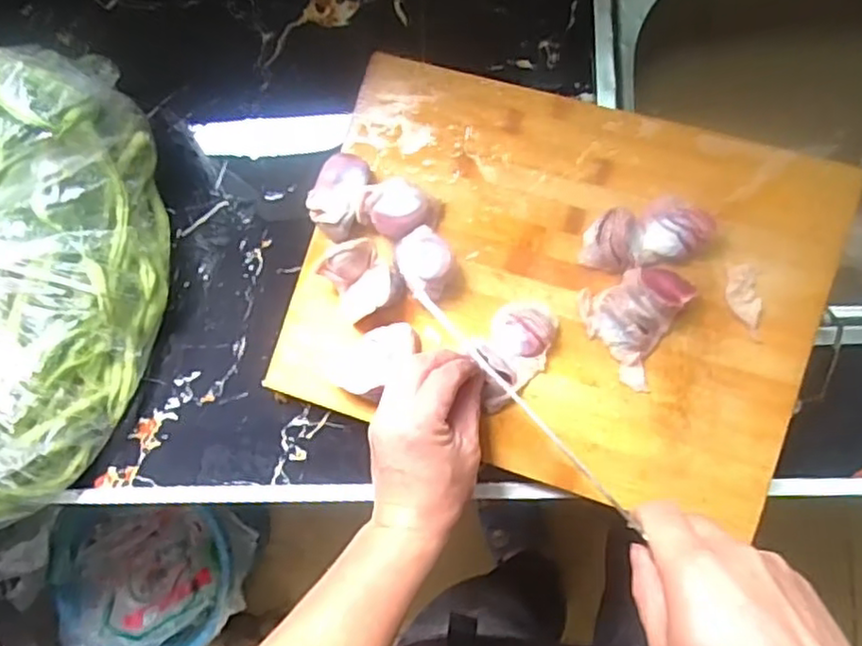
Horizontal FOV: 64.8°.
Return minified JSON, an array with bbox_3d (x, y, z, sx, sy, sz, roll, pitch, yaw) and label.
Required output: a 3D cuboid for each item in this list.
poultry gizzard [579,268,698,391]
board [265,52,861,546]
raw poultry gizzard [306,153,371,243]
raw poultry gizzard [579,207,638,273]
[{"bbox_3d":[0.137,-0.003,0.477,0.066,0.030,0.080,27,90,9],"label":"poultry gizzard"},{"bbox_3d":[0.088,-0.025,0.487,0.357,0.026,0.266,18,92,8],"label":"board"},{"bbox_3d":[-0.066,-0.093,0.501,0.037,0.027,0.058,27,90,9],"label":"raw poultry gizzard"},{"bbox_3d":[0.128,-0.059,0.485,0.037,0.026,0.040,10,87,9],"label":"raw poultry gizzard"}]

